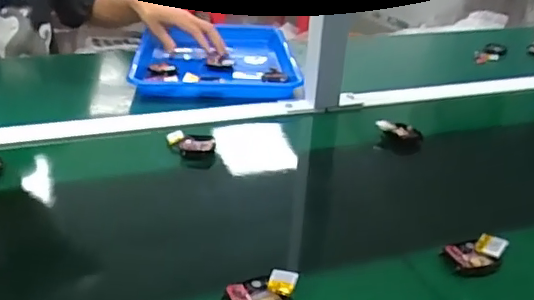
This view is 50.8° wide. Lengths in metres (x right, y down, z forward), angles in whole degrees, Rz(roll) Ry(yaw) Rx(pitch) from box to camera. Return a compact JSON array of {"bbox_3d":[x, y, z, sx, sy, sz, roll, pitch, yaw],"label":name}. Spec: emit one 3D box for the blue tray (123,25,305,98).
[{"bbox_3d":[-0.079,-0.156,0.921,0.253,0.030,0.314,3,27,-3],"label":"blue tray"}]

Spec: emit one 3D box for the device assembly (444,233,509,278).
[{"bbox_3d":[0.183,0.091,0.492,0.052,0.023,0.033,-4,29,-18],"label":"device assembly"}]

